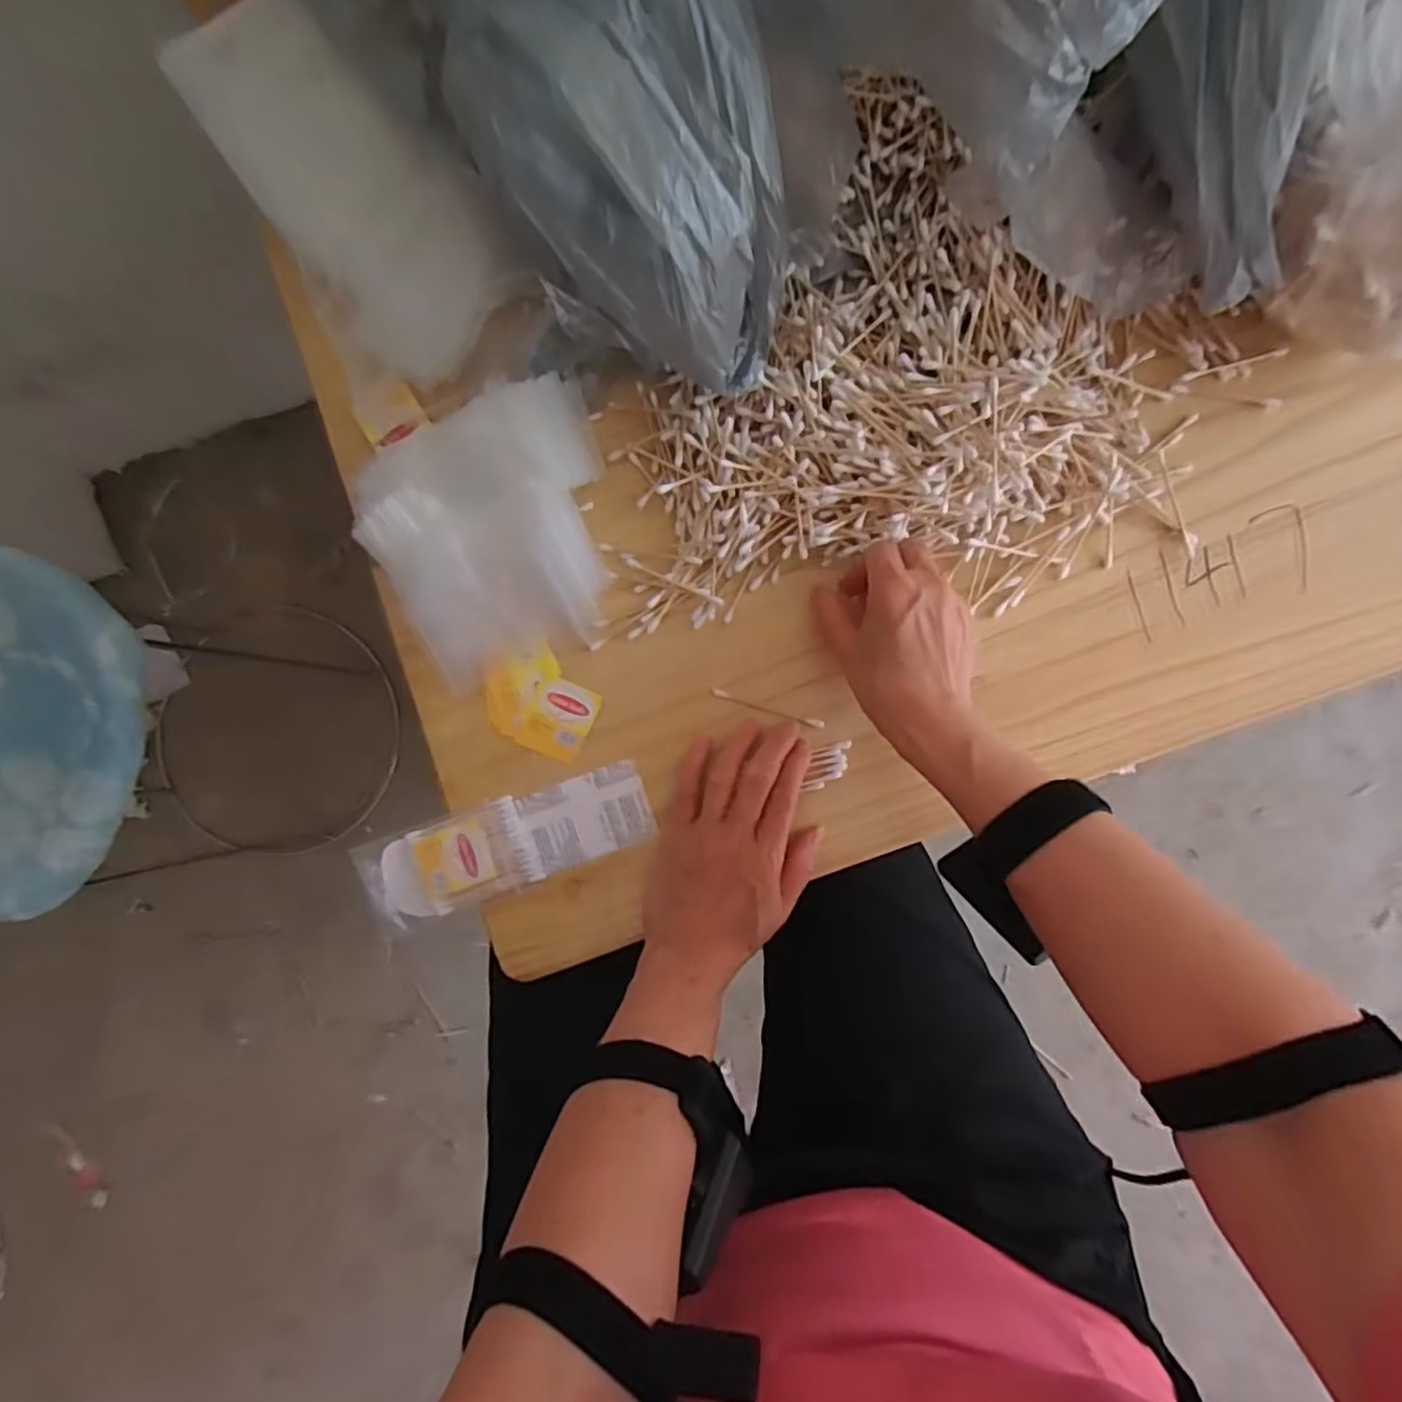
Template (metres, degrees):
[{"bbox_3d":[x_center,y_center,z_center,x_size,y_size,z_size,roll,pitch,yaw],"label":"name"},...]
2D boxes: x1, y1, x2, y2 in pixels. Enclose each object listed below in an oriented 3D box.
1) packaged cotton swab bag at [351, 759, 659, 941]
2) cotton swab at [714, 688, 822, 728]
[{"bbox_3d":[-0.124,0.092,0.439,0.185,0.011,0.058,-21,88,0],"label":"packaged cotton swab bag"},{"bbox_3d":[0.043,0.005,0.439,0.076,0.006,0.005,17,89,1],"label":"cotton swab"}]

